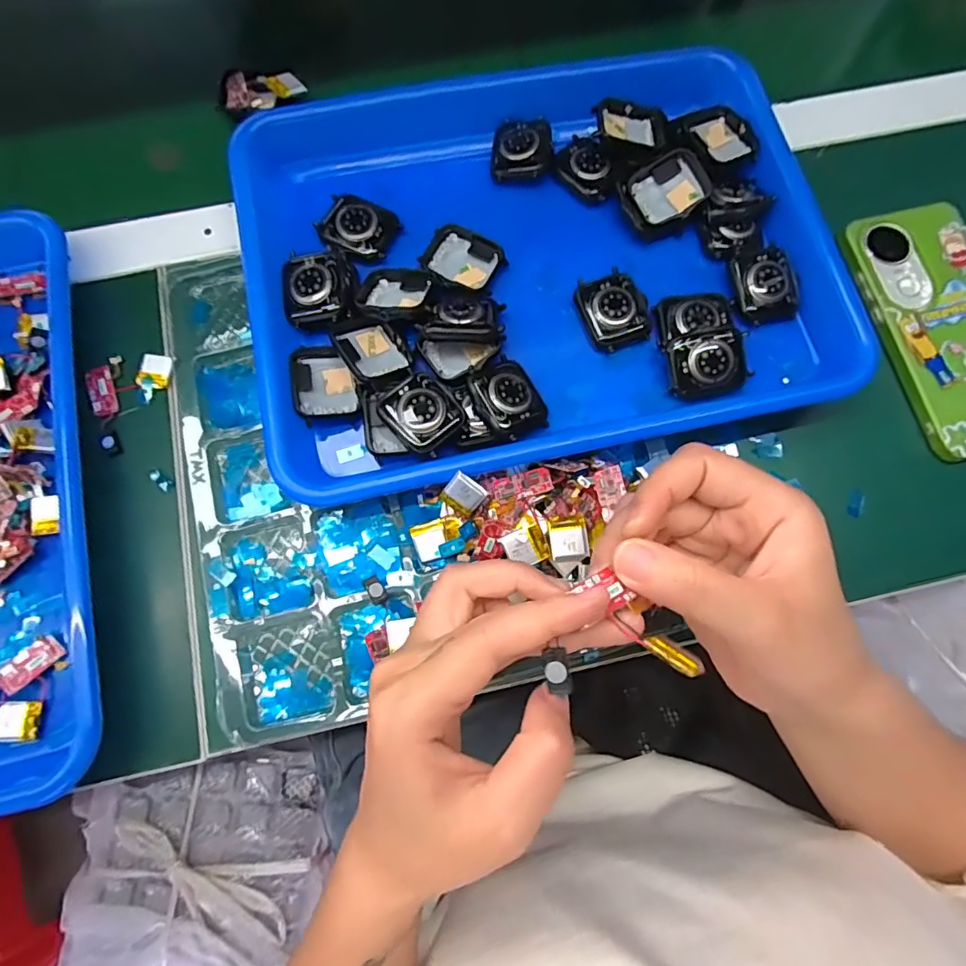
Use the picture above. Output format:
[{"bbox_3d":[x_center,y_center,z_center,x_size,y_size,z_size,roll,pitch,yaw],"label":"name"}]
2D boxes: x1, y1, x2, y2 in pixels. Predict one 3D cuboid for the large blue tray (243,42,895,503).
[{"bbox_3d":[0.029,-0.143,0.319,0.321,0.038,0.258,-12,75,-3],"label":"large blue tray"}]

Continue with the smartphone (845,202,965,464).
[{"bbox_3d":[0.276,-0.093,0.320,0.072,0.014,0.156,-13,75,-3],"label":"smartphone"}]

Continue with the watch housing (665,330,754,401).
[{"bbox_3d":[0.125,-0.066,0.298,0.042,0.009,0.033,-16,94,3],"label":"watch housing"}]

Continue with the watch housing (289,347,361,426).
[{"bbox_3d":[-0.088,-0.055,0.295,0.031,0.014,0.042,-19,76,-5],"label":"watch housing"}]

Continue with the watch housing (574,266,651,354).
[{"bbox_3d":[0.076,-0.100,0.310,0.037,0.010,0.045,-17,76,-4],"label":"watch housing"}]

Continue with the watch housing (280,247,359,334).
[{"bbox_3d":[-0.092,-0.110,0.303,0.041,0.013,0.051,-13,75,-3],"label":"watch housing"}]

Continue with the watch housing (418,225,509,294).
[{"bbox_3d":[-0.012,-0.131,0.315,0.043,0.007,0.037,31,77,8],"label":"watch housing"}]

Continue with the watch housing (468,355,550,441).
[{"bbox_3d":[0.015,-0.046,0.289,0.035,0.007,0.042,-26,81,-26],"label":"watch housing"}]

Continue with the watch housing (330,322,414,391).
[{"bbox_3d":[-0.059,-0.072,0.294,0.034,0.016,0.042,-32,77,-8],"label":"watch housing"}]

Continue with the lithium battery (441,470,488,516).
[{"bbox_3d":[-0.009,0.006,0.268,0.019,0.004,0.018,38,116,-3],"label":"lithium battery"}]

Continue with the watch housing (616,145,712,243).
[{"bbox_3d":[0.109,-0.174,0.320,0.048,0.016,0.042,-33,77,-8],"label":"watch housing"}]

